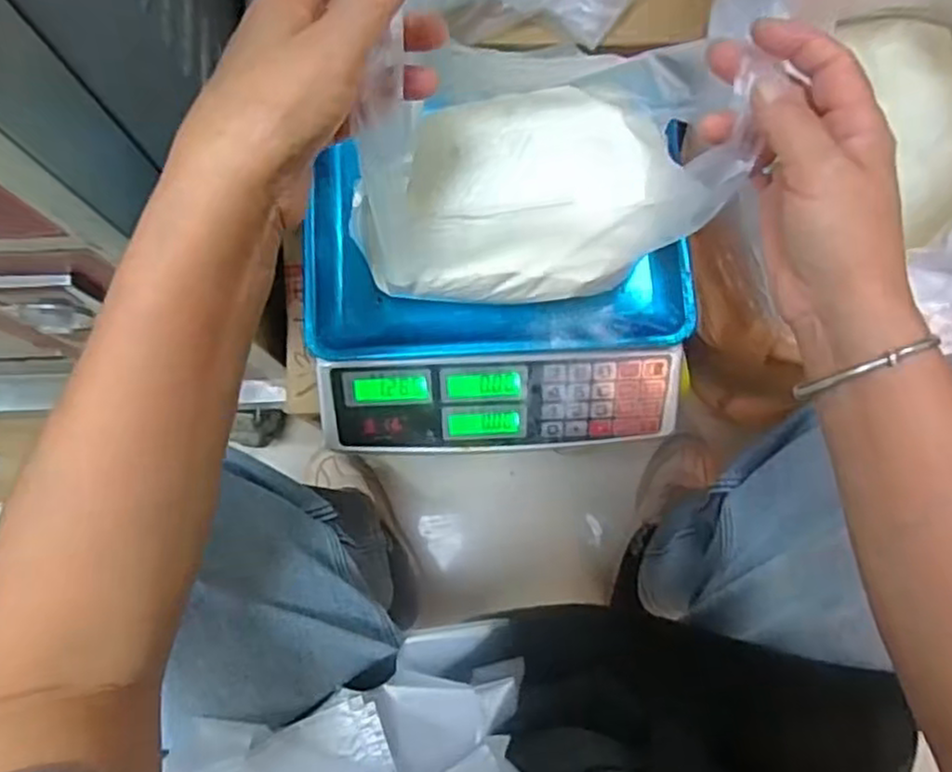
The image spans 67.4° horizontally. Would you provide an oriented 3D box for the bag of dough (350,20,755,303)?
[{"bbox_3d":[0.040,-0.137,0.420,0.181,0.126,0.146,1,79,0],"label":"bag of dough"}]

